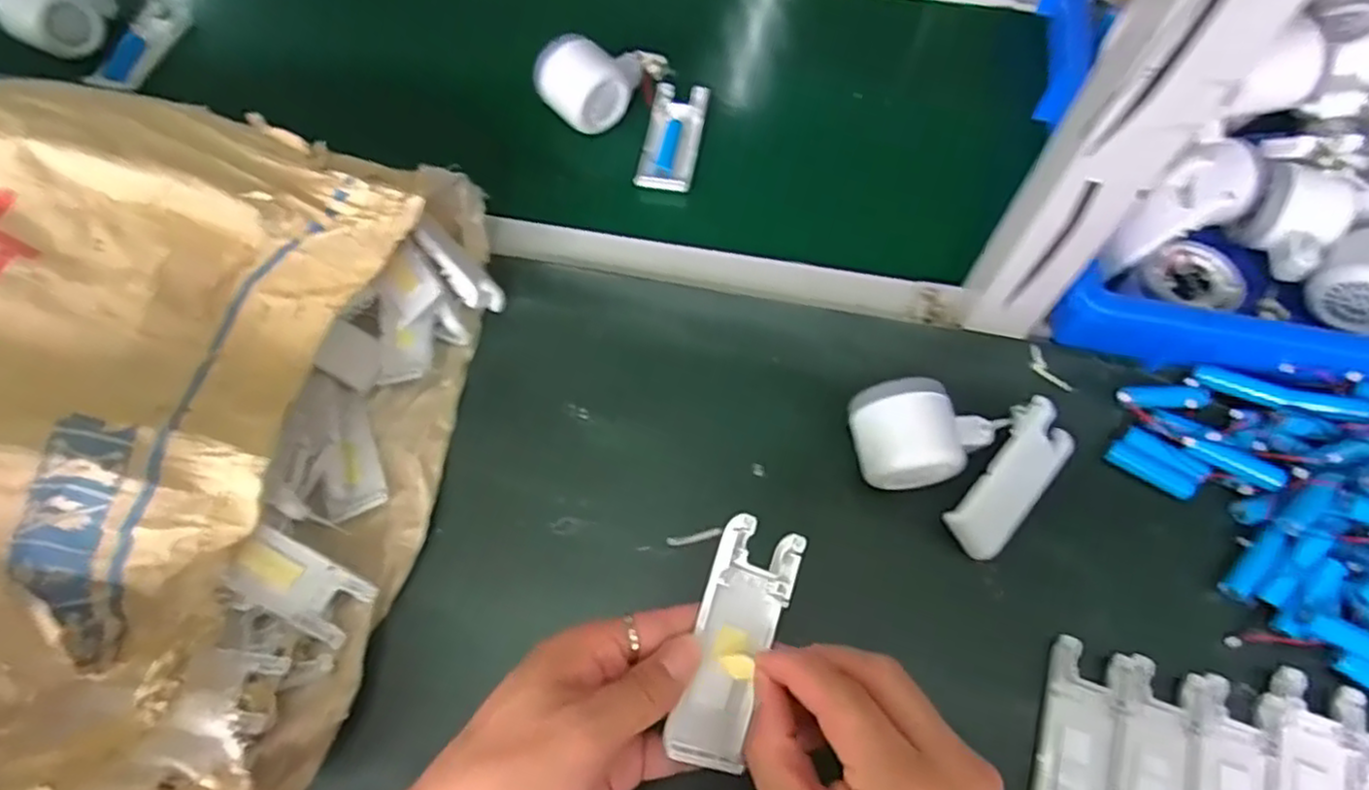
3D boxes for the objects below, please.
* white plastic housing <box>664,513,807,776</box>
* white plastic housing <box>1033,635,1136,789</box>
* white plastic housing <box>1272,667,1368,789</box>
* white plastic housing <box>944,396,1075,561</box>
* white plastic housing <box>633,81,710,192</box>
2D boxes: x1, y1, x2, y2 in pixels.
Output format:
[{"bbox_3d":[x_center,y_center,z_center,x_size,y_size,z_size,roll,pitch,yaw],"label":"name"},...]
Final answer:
[{"bbox_3d":[0.023,0.108,0.314,0.039,0.015,0.102,24,77,-22],"label":"white plastic housing"},{"bbox_3d":[0.213,0.187,0.379,0.041,0.009,0.103,17,68,9],"label":"white plastic housing"},{"bbox_3d":[0.329,0.201,0.368,0.040,0.011,0.102,16,67,9],"label":"white plastic housing"},{"bbox_3d":[0.196,0.050,0.428,0.101,0.012,0.043,-45,101,-13],"label":"white plastic housing"},{"bbox_3d":[-0.009,-0.207,0.568,0.044,0.011,0.102,8,66,5],"label":"white plastic housing"}]

